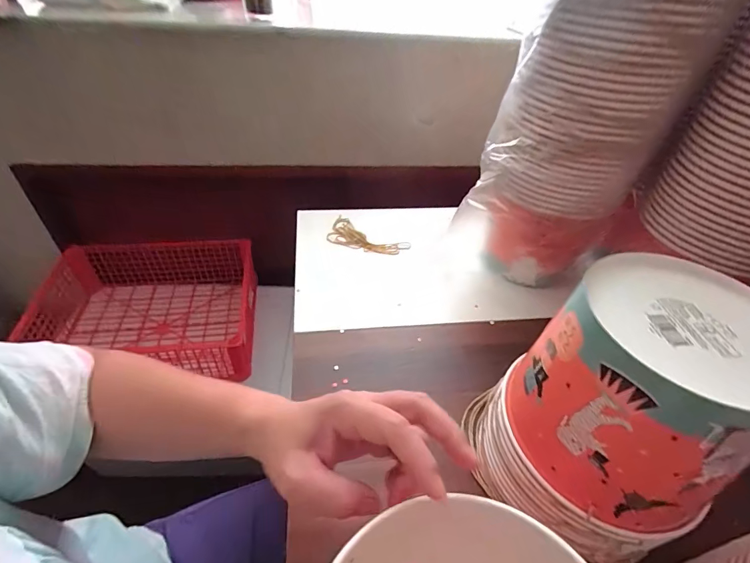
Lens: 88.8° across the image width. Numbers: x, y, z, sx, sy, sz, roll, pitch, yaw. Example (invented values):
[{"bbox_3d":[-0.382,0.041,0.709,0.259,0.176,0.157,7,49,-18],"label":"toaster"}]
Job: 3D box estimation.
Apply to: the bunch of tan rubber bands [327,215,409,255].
[{"bbox_3d":[-0.017,-0.072,0.631,0.138,0.013,0.060,22,45,19],"label":"bunch of tan rubber bands"}]

